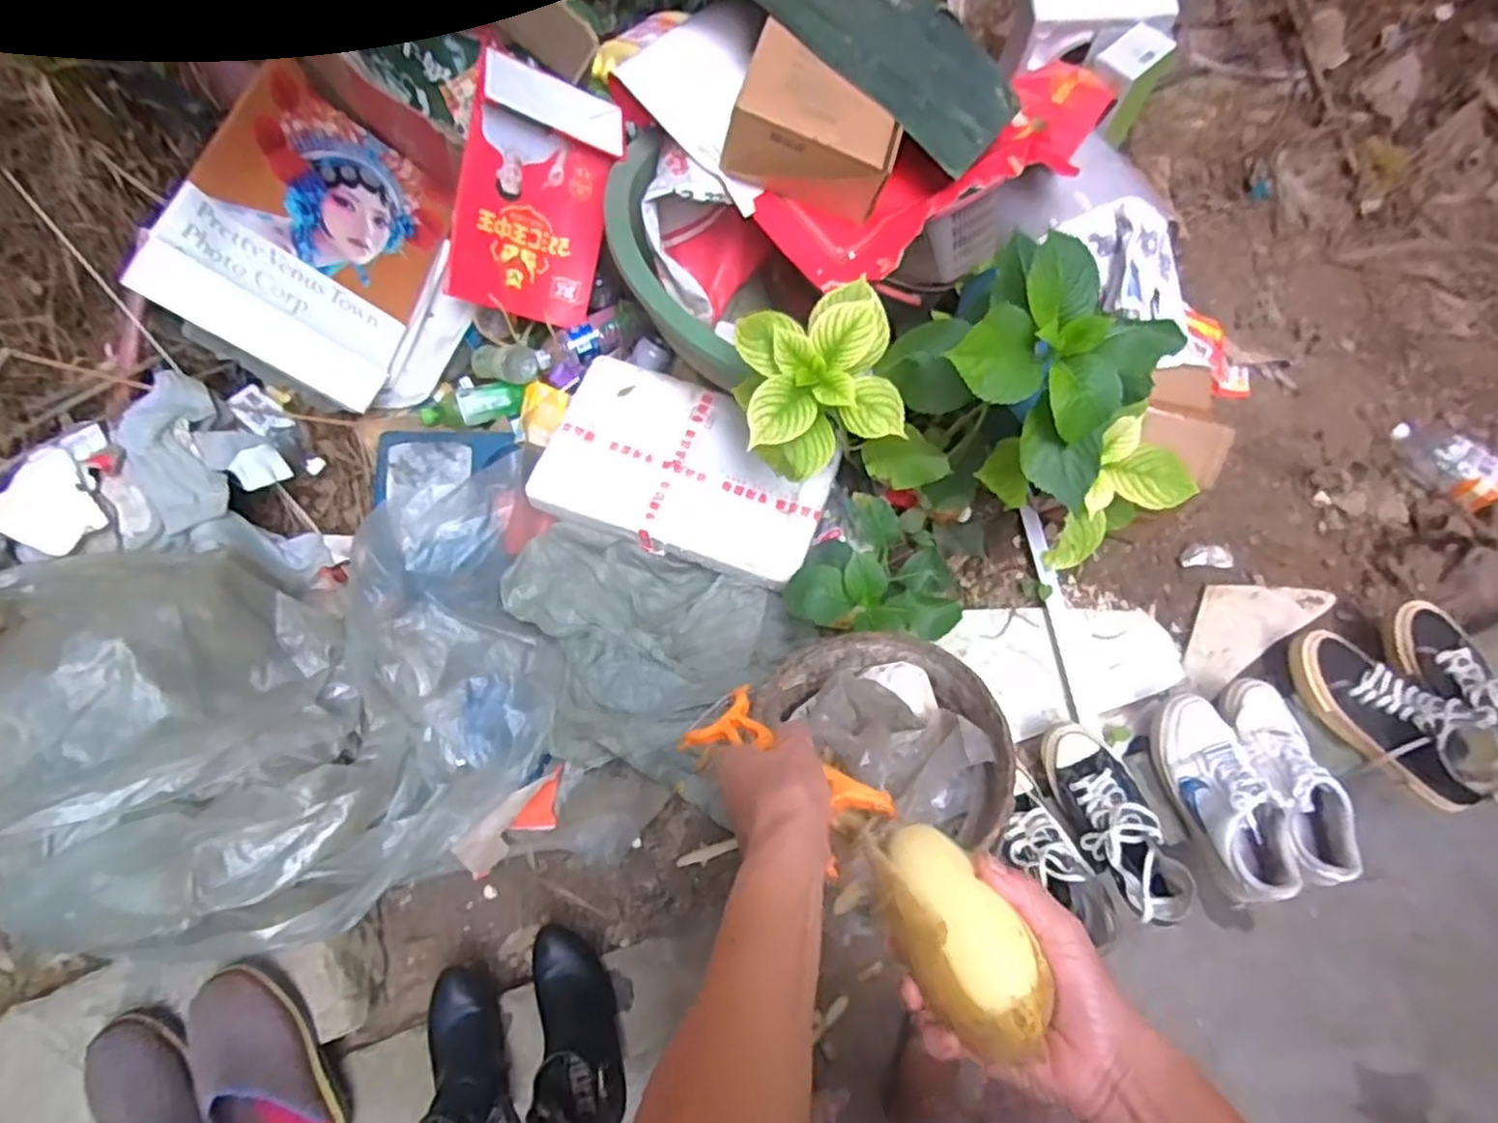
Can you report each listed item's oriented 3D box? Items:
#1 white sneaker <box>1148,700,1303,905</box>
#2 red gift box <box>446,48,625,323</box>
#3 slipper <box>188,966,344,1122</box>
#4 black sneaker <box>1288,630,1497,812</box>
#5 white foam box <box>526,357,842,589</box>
[{"bbox_3d":[0.638,0.312,1.025,0.093,0.101,0.269,-10,56,-4],"label":"white sneaker"},{"bbox_3d":[-0.346,-0.590,1.245,0.235,0.362,0.040,3,23,-34],"label":"red gift box"},{"bbox_3d":[-0.561,0.593,0.877,0.112,0.076,0.242,-29,91,-11],"label":"slipper"},{"bbox_3d":[0.894,0.212,1.062,0.092,0.118,0.275,-36,59,-13],"label":"black sneaker"},{"bbox_3d":[-0.096,-0.142,1.236,0.447,0.056,0.284,20,70,7],"label":"white foam box"}]

